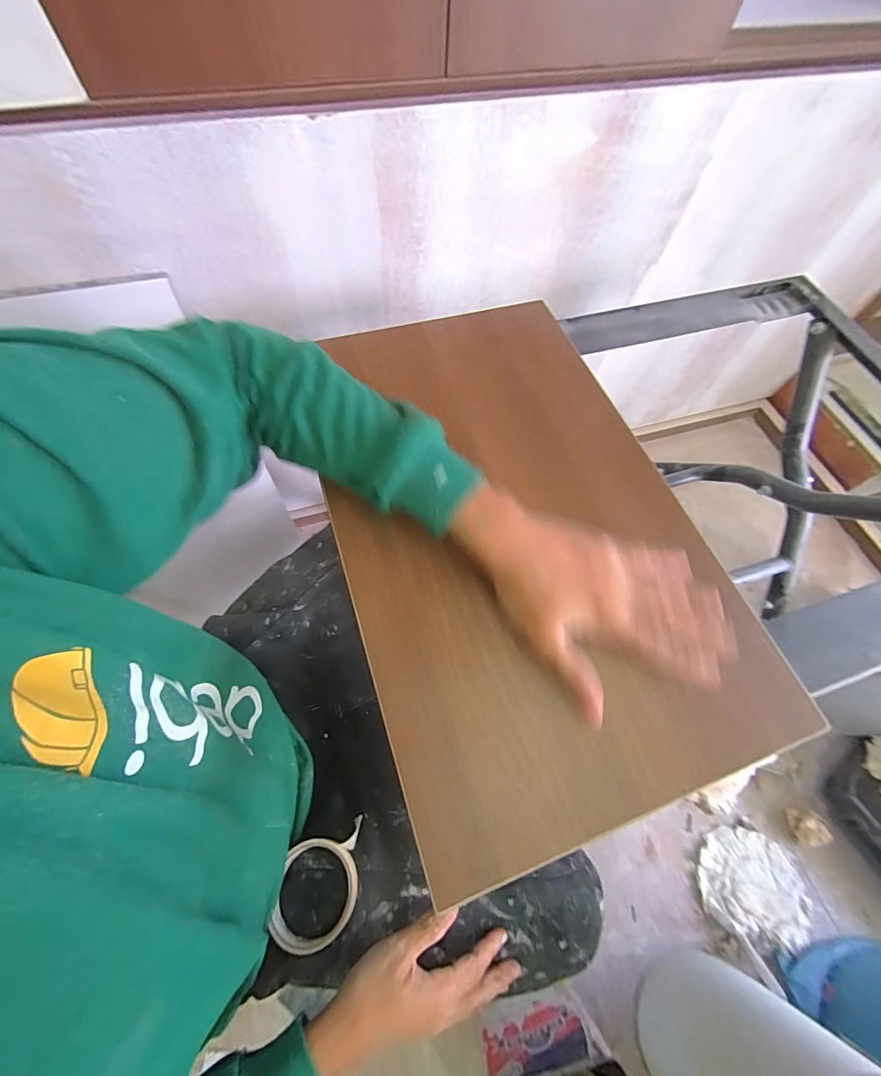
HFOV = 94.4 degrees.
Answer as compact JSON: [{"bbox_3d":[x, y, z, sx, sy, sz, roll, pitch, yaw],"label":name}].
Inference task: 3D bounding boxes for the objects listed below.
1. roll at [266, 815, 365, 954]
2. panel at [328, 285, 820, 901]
[{"bbox_3d":[-0.128,0.356,0.422,0.083,0.033,0.099,-2,64,-4],"label":"roll"},{"bbox_3d":[0.058,-0.025,0.357,0.289,0.018,0.474,-16,66,-10],"label":"panel"}]

